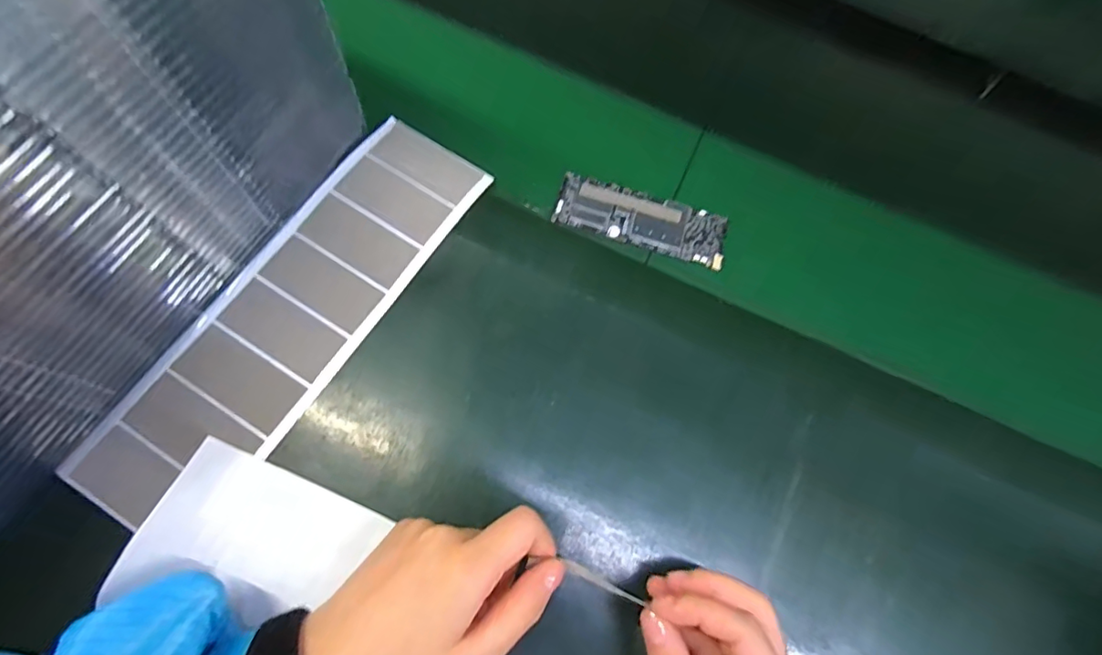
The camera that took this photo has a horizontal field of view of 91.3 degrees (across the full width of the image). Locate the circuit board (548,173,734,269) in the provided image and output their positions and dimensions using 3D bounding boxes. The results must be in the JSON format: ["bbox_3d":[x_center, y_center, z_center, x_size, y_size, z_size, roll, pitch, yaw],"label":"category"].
[{"bbox_3d":[0.066,-0.078,0.389,0.122,0.010,0.044,16,68,0],"label":"circuit board"}]

